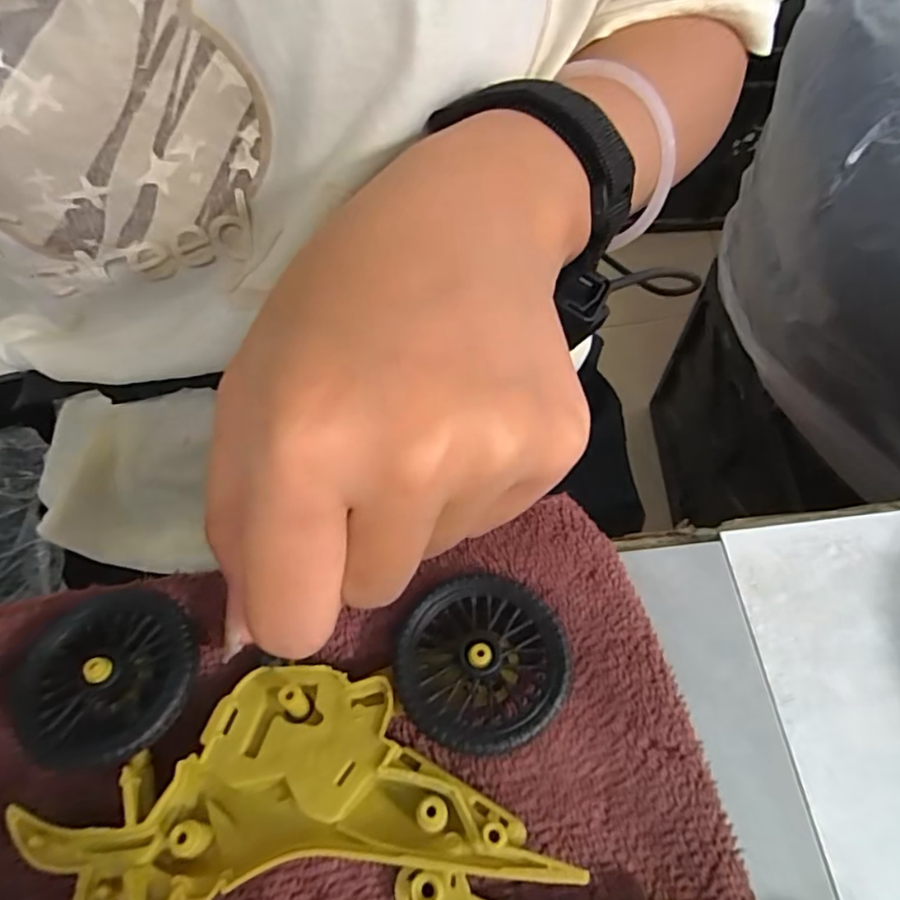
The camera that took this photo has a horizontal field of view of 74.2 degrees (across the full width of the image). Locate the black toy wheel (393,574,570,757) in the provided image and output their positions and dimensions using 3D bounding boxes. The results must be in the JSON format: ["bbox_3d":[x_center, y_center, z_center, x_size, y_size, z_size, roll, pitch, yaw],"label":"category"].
[{"bbox_3d":[0.006,0.045,0.130,0.036,0.007,0.036,-2,63,3],"label":"black toy wheel"}]

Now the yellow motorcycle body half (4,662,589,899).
[{"bbox_3d":[-0.033,0.068,0.121,0.097,0.013,0.044,-10,63,-1],"label":"yellow motorcycle body half"}]

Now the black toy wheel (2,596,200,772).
[{"bbox_3d":[-0.077,0.051,0.135,0.039,0.013,0.037,-2,63,3],"label":"black toy wheel"}]

